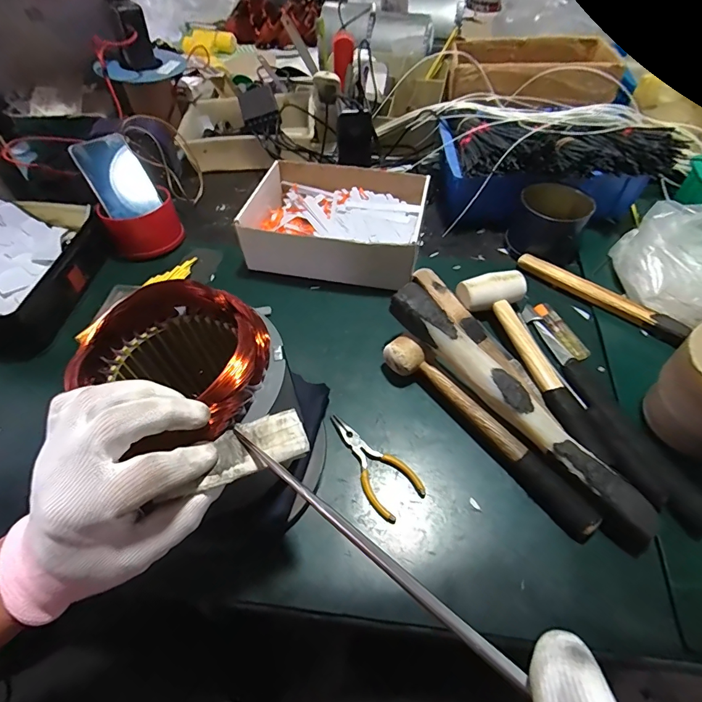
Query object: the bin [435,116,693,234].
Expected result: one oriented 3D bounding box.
[{"bbox_3d":[0.289,-0.294,0.621,0.291,0.131,0.218,1,55,2],"label":"bin"}]

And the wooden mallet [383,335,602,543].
[{"bbox_3d":[0.132,0.077,0.412,0.040,0.041,0.255,-36,61,-22],"label":"wooden mallet"}]

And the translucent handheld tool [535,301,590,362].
[{"bbox_3d":[0.260,-0.025,0.500,0.021,0.011,0.087,-19,56,-12],"label":"translucent handheld tool"}]

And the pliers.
[{"bbox_3d":[0.019,0.111,0.408,0.050,0.012,0.118,-33,60,-20],"label":"pliers"}]

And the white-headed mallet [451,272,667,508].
[{"bbox_3d":[0.229,0.022,0.450,0.082,0.040,0.308,-19,56,-12],"label":"white-headed mallet"}]

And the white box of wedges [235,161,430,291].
[{"bbox_3d":[-0.027,-0.190,0.590,0.254,0.082,0.207,8,55,7],"label":"white box of wedges"}]

